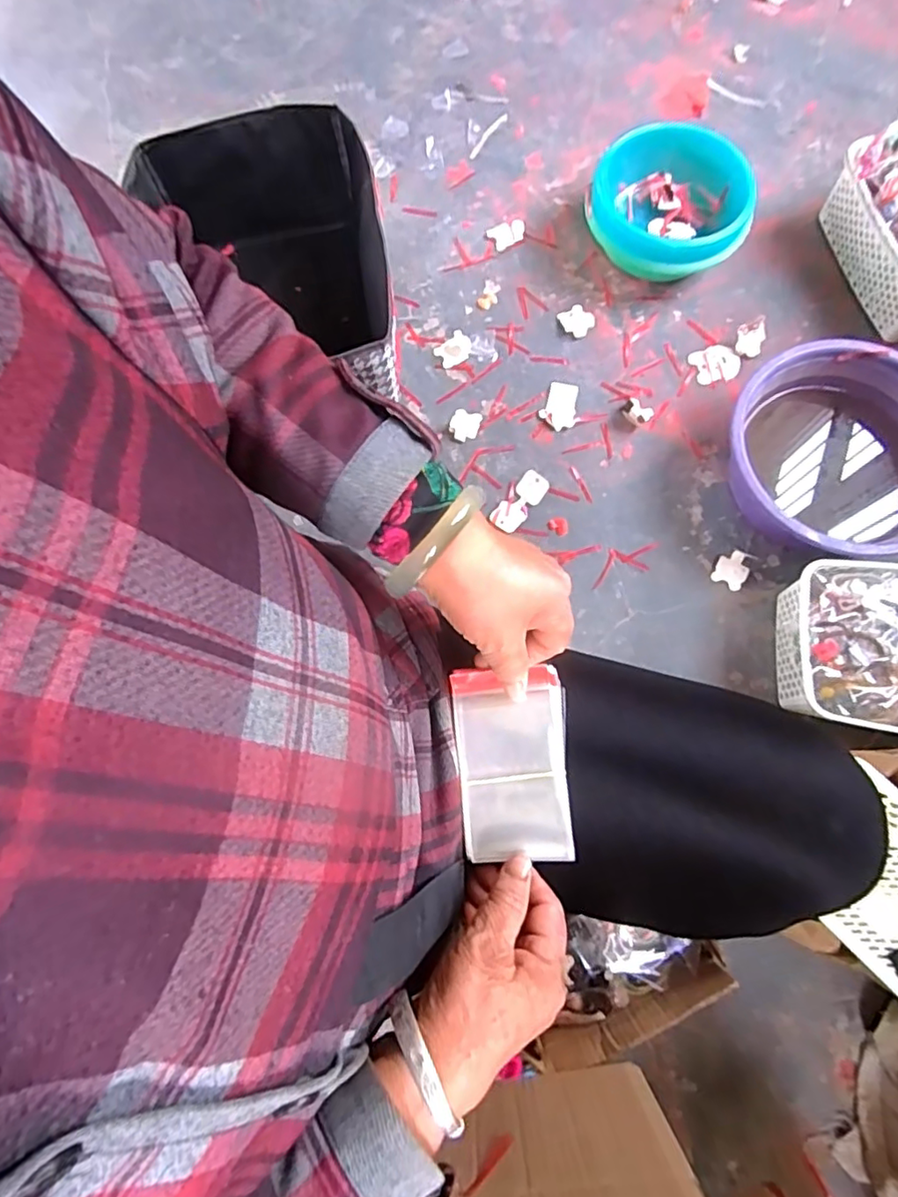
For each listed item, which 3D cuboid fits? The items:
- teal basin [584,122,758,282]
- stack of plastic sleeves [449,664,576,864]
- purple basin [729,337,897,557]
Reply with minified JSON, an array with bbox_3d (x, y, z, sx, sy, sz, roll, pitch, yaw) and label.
[{"bbox_3d":[0.332,-0.589,0.893,0.239,0.103,0.218,28,78,8],"label":"teal basin"},{"bbox_3d":[0.039,0.101,0.355,0.065,0.018,0.110,-3,76,1],"label":"stack of plastic sleeves"},{"bbox_3d":[0.515,-0.196,0.778,0.278,0.126,0.261,0,76,2],"label":"purple basin"}]

